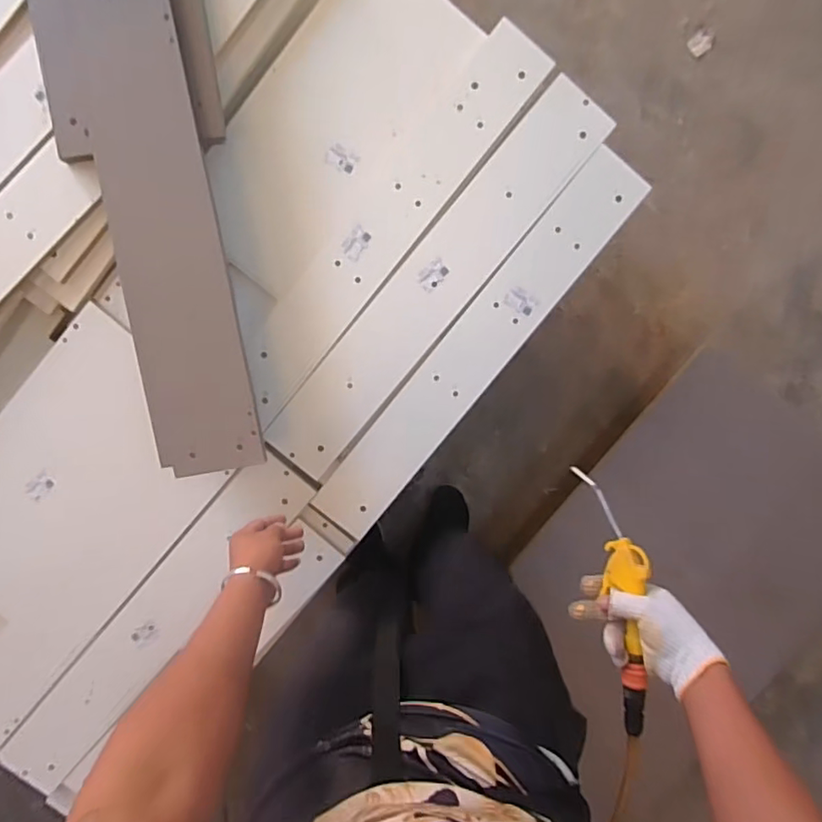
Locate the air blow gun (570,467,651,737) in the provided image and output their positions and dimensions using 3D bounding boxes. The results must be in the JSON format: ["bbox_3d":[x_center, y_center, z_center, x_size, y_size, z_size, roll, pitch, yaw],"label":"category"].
[{"bbox_3d":[0.248,0.221,0.667,0.047,0.070,0.303,-2,82,-7],"label":"air blow gun"}]

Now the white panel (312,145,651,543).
[{"bbox_3d":[0.119,-0.107,1.013,0.110,0.016,0.808,39,96,-7],"label":"white panel"}]

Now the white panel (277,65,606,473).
[{"bbox_3d":[0.042,-0.217,0.990,0.121,0.017,0.797,40,96,-6],"label":"white panel"}]

